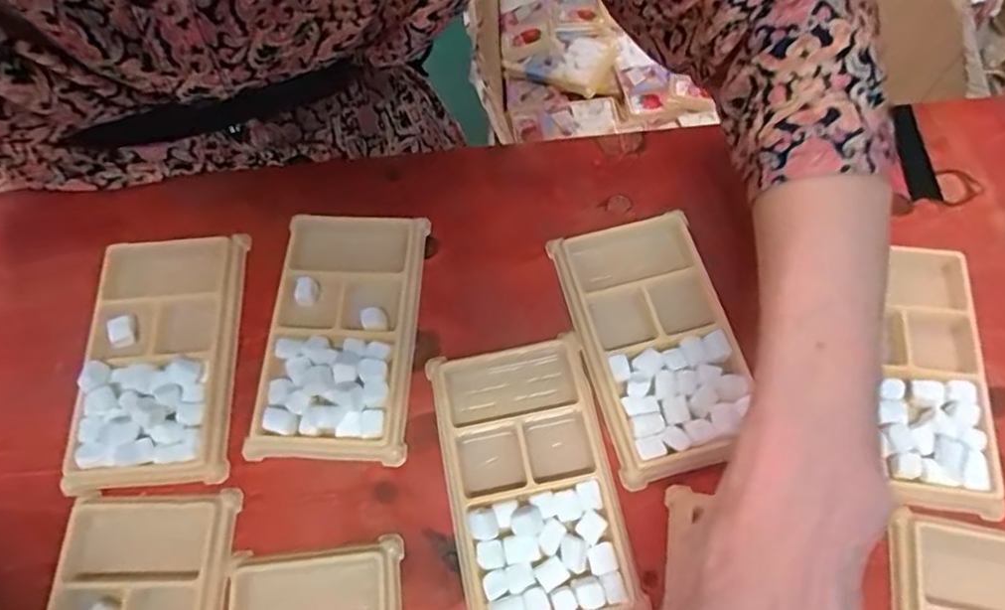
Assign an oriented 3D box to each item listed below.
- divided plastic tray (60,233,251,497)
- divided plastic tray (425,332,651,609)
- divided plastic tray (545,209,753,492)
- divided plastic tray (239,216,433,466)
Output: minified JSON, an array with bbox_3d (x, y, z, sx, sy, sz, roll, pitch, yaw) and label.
[{"bbox_3d":[-0.178,0.024,0.323,0.073,0.015,0.132,-5,68,0],"label":"divided plastic tray"},{"bbox_3d":[0.012,0.082,0.294,0.076,0.010,0.135,-11,68,-3],"label":"divided plastic tray"},{"bbox_3d":[0.078,0.016,0.323,0.073,0.014,0.135,-14,68,-4],"label":"divided plastic tray"},{"bbox_3d":[-0.084,0.012,0.328,0.074,0.013,0.134,2,68,2],"label":"divided plastic tray"}]

